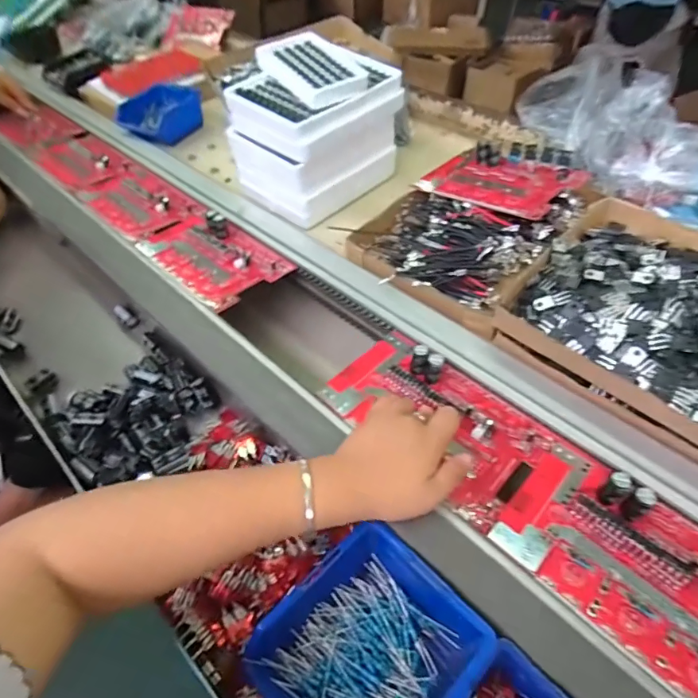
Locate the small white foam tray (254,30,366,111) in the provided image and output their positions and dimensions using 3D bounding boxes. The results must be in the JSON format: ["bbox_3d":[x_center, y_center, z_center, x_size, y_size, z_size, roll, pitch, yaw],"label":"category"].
[{"bbox_3d":[-0.050,-0.384,0.609,0.094,0.023,0.169,-36,62,-14],"label":"small white foam tray"}]

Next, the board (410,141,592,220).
[{"bbox_3d":[0.203,-0.230,0.591,0.180,0.041,0.136,31,51,29],"label":"board"}]

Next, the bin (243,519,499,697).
[{"bbox_3d":[0.012,0.207,0.306,0.131,0.053,0.121,-32,52,-30],"label":"bin"}]

